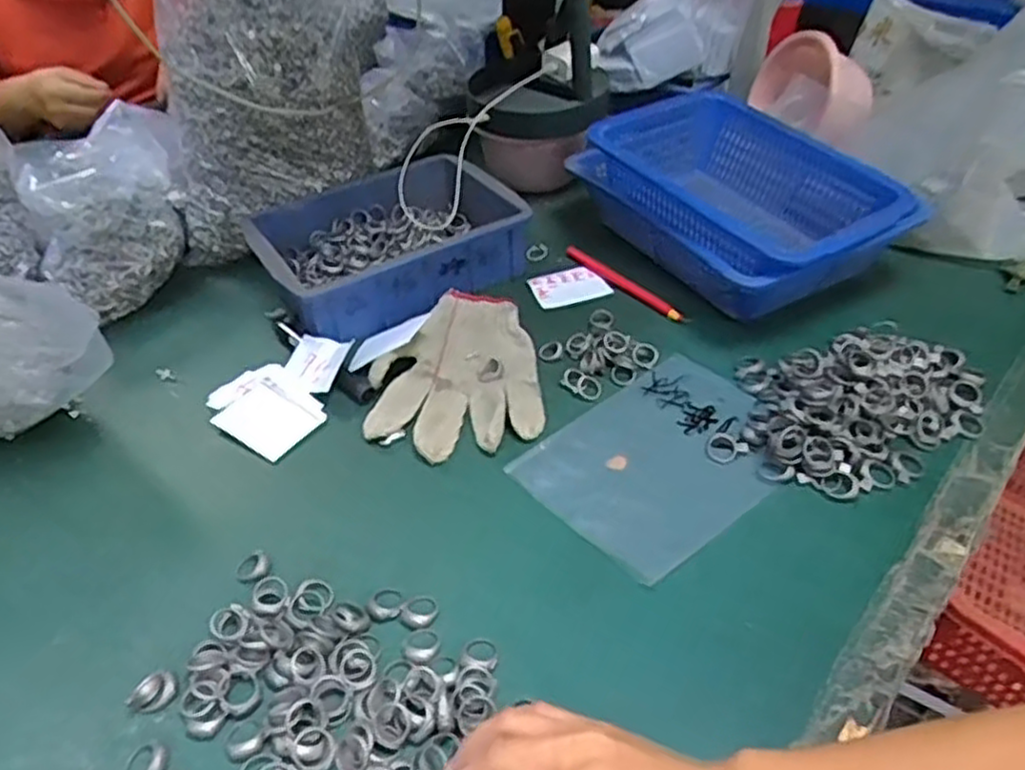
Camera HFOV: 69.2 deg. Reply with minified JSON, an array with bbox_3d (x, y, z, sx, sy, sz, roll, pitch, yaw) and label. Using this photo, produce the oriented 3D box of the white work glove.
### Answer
[{"bbox_3d":[-0.049,-0.016,0.633,0.138,0.017,0.191,-4,41,-2],"label":"white work glove"}]

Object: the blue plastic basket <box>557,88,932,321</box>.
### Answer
[{"bbox_3d":[0.210,-0.180,0.728,0.203,0.103,0.296,-25,46,-24],"label":"blue plastic basket"}]

